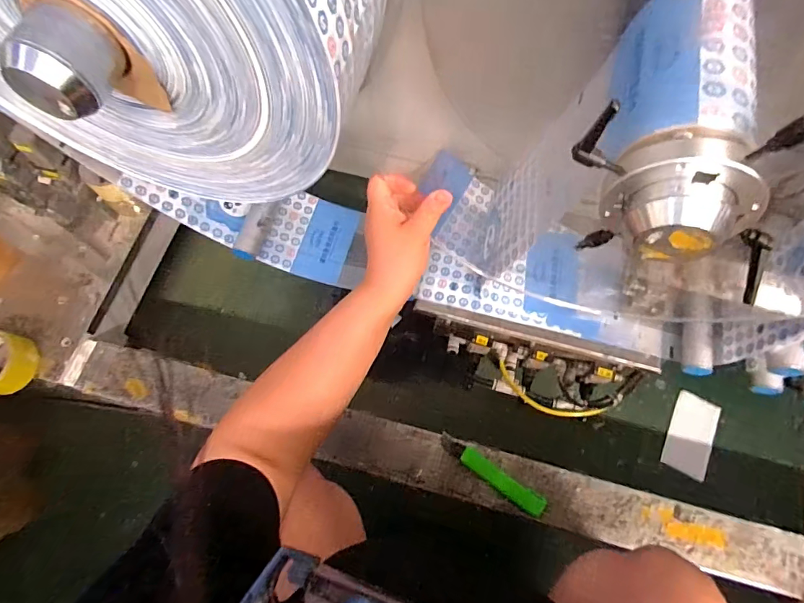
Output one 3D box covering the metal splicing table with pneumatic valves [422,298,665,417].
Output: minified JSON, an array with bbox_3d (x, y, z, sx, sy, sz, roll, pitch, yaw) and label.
[{"bbox_3d":[0.204,0.111,0.736,0.383,0.101,0.126,14,70,4],"label":"metal splicing table with pneumatic valves"}]

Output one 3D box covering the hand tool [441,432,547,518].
[{"bbox_3d":[0.131,0.251,0.646,0.170,0.014,0.029,34,72,11],"label":"hand tool"}]

